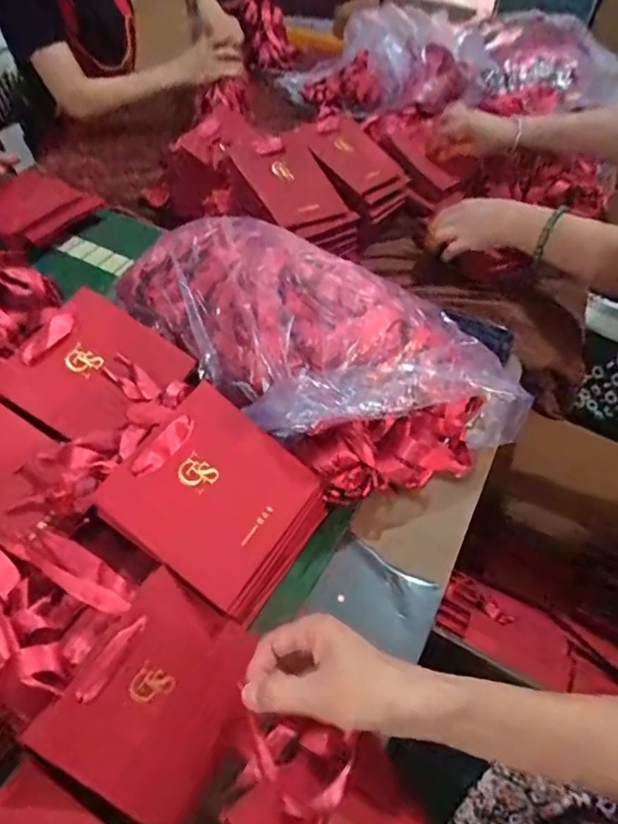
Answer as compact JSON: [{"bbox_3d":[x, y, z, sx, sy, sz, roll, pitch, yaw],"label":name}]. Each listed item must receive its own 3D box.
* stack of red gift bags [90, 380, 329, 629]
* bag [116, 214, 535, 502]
[{"bbox_3d":[-0.072,0.075,0.470,0.163,0.029,0.141,41,59,-7],"label":"stack of red gift bags"},{"bbox_3d":[0.005,-0.075,0.605,0.251,0.144,0.393,-32,59,-26],"label":"bag"}]

